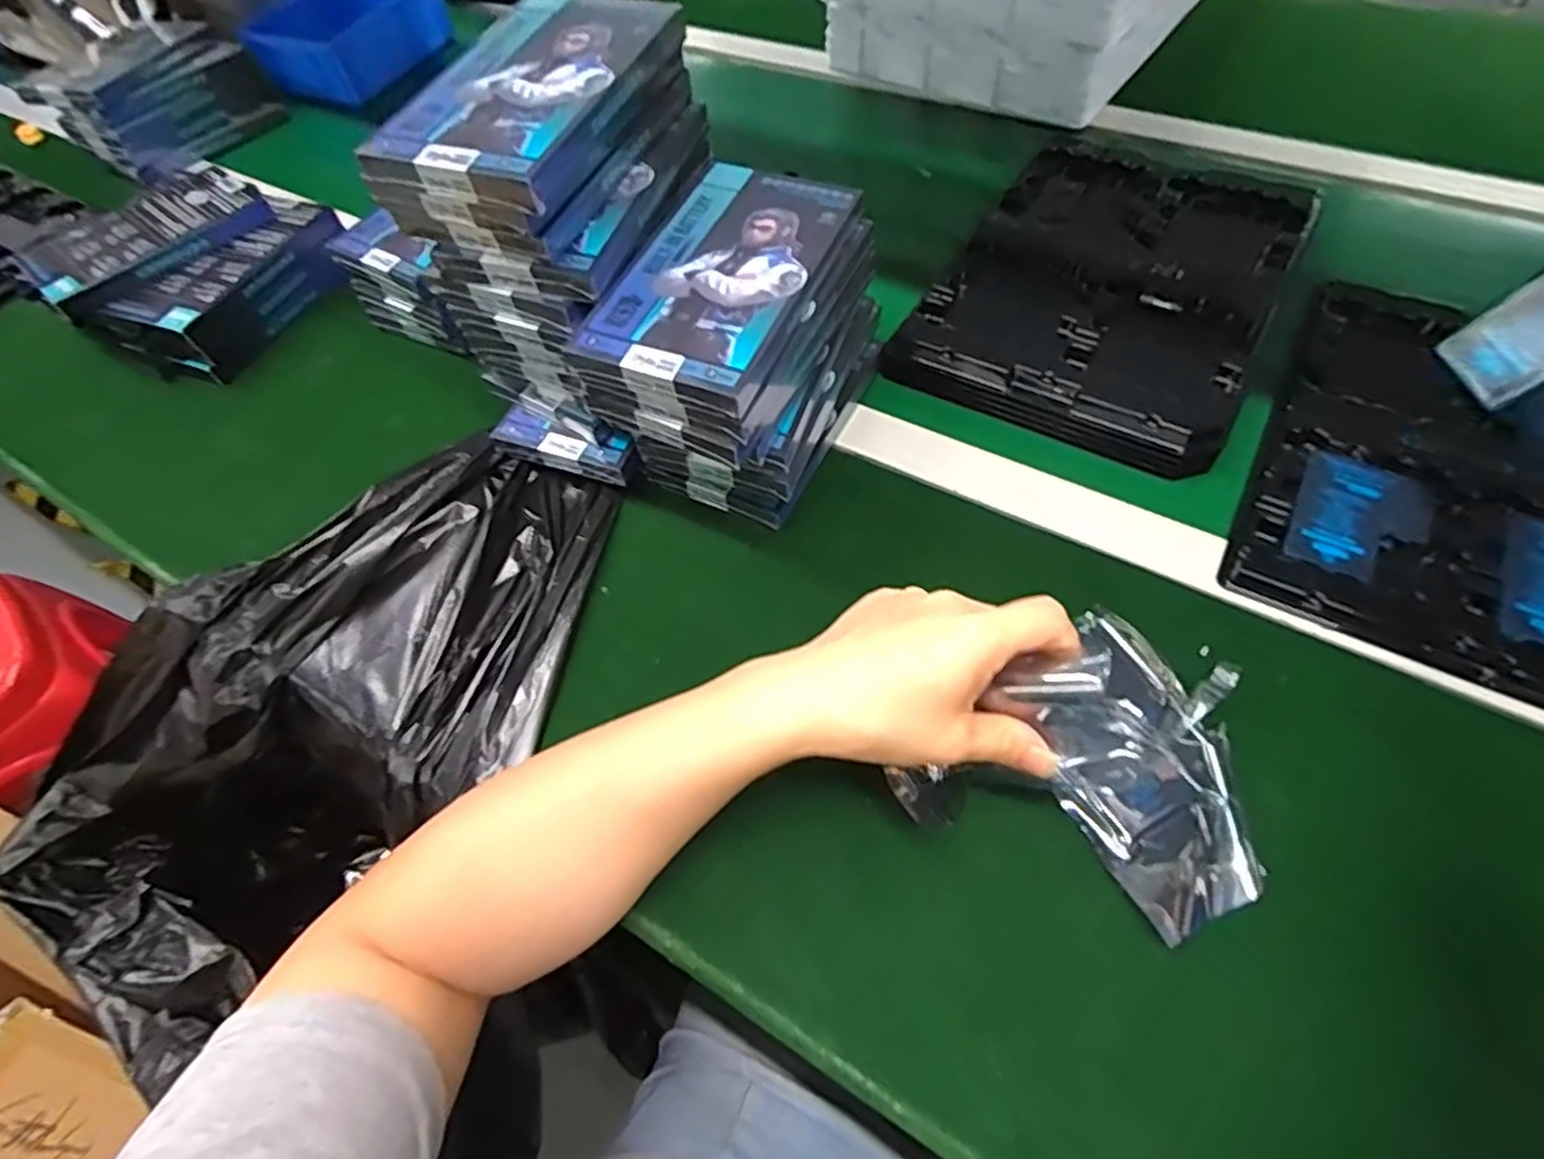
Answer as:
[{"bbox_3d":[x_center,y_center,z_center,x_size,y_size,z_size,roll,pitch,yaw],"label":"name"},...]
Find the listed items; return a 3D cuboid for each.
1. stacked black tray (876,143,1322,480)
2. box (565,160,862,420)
[{"bbox_3d":[0.243,-0.216,0.526,0.214,0.034,0.280,26,63,18],"label":"stacked black tray"},{"bbox_3d":[-0.025,-0.162,0.386,0.096,0.015,0.165,20,62,15],"label":"box"}]

